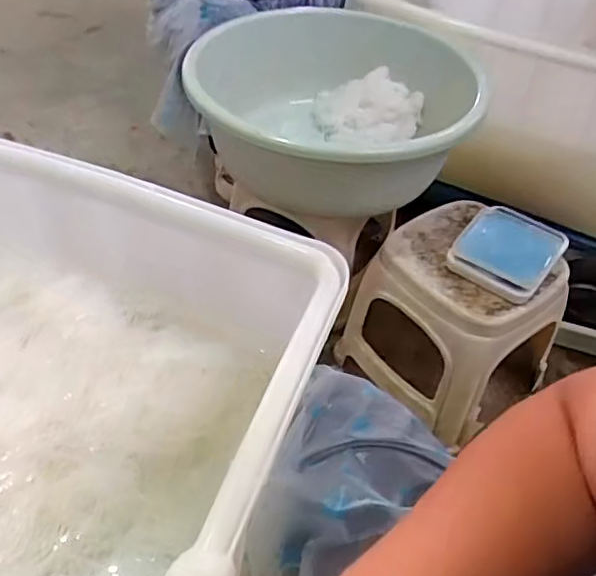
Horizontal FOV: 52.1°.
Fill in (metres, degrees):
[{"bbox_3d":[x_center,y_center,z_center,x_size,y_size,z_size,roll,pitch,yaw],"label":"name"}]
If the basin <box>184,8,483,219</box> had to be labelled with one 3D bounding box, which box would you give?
[{"bbox_3d":[0.044,-0.290,1.034,0.451,0.188,0.465,2,45,-2],"label":"basin"}]

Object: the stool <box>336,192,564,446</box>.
[{"bbox_3d":[0.250,0.048,1.009,0.258,0.241,0.255,-34,56,-32],"label":"stool"}]

